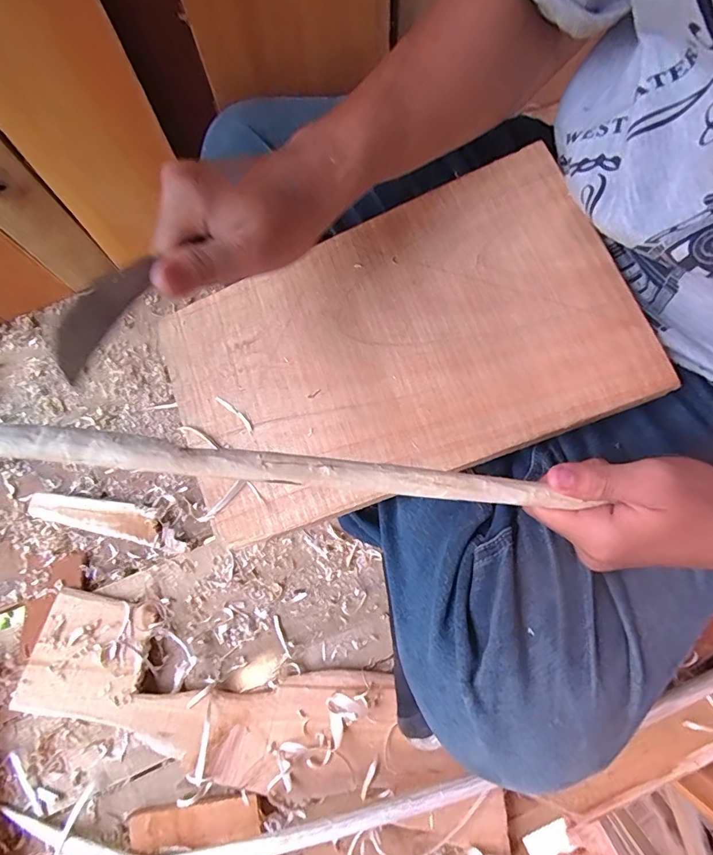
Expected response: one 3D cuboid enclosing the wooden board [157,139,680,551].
[{"bbox_3d":[0.020,-0.057,0.328,0.317,0.006,0.199,-23,75,7],"label":"wooden board"}]

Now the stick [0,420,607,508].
[{"bbox_3d":[-0.040,0.016,0.194,0.321,0.009,0.013,8,78,-17],"label":"stick"}]

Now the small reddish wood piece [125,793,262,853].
[{"bbox_3d":[-0.146,0.357,0.412,0.121,0.007,0.032,-11,66,2],"label":"small reddish wood piece"}]

